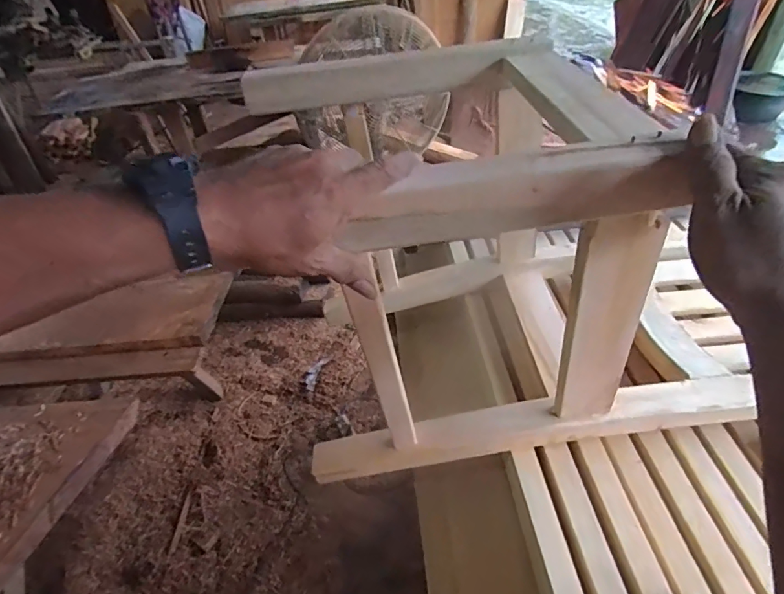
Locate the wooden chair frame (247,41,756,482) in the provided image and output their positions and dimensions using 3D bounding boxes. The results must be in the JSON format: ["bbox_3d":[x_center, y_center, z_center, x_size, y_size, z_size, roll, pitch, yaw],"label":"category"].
[{"bbox_3d":[0.102,-0.038,0.611,0.474,0.464,0.373,-7,42,-1],"label":"wooden chair frame"}]

